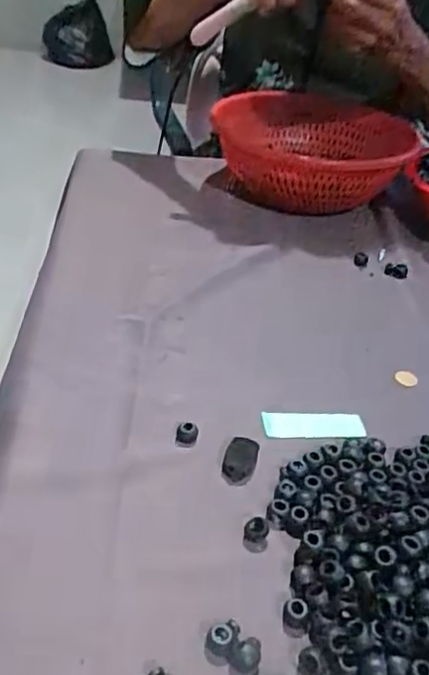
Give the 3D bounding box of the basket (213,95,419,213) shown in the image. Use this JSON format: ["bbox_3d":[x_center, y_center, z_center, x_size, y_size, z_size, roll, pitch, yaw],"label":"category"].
[{"bbox_3d":[0.122,-0.248,0.859,0.272,0.094,0.258,12,36,10],"label":"basket"}]

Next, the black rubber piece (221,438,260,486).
[{"bbox_3d":[0.019,0.087,0.450,0.022,0.009,0.037,12,37,10],"label":"black rubber piece"}]

